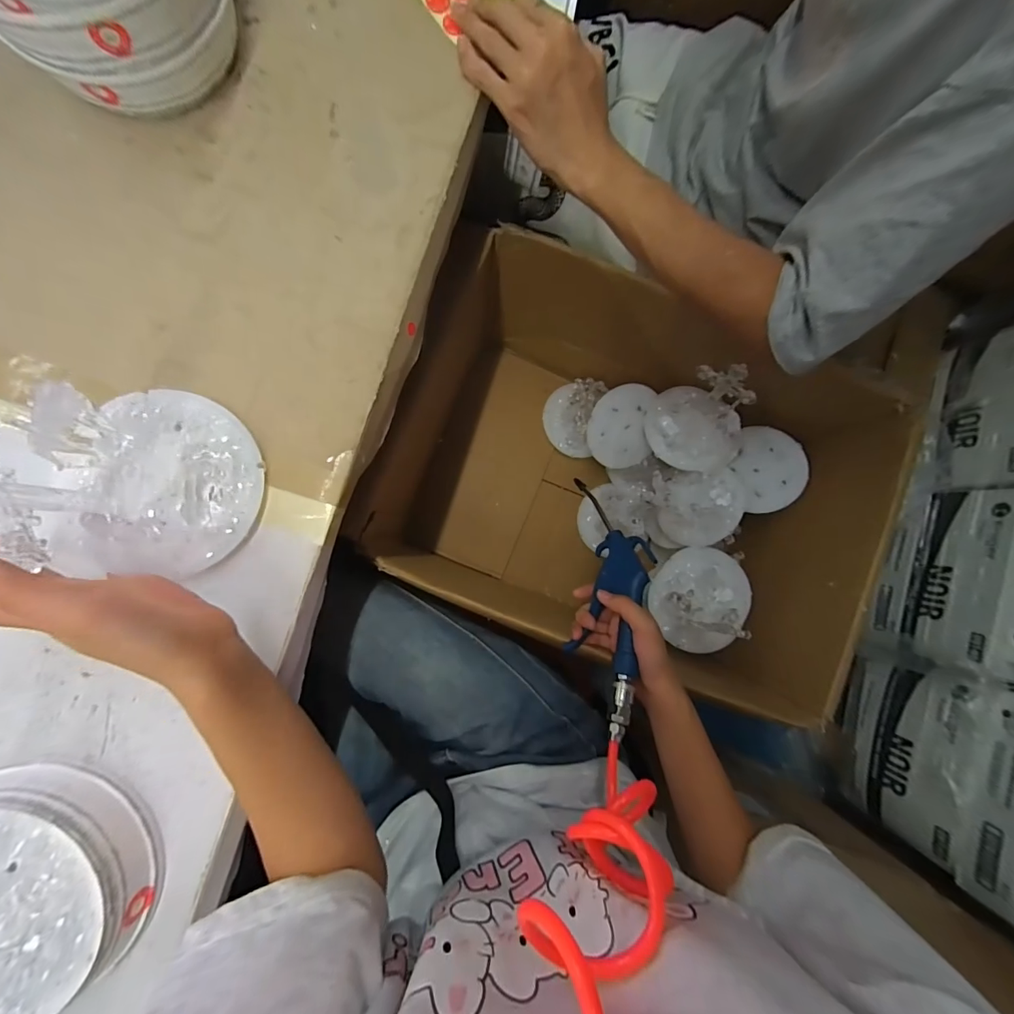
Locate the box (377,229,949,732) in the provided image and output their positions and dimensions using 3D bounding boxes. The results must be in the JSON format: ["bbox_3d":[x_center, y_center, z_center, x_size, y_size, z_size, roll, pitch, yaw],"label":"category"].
[{"bbox_3d":[0.166,-0.049,0.620,0.548,0.303,0.459,20,85,-6],"label":"box"}]

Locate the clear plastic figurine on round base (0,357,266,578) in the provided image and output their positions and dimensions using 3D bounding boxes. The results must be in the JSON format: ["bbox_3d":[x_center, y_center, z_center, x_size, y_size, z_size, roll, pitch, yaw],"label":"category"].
[{"bbox_3d":[-0.229,-0.013,0.251,0.115,0.110,0.131,21,85,-6],"label":"clear plastic figurine on round base"}]

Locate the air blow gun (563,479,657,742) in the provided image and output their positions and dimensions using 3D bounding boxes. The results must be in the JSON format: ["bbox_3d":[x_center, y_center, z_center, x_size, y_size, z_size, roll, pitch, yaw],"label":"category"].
[{"bbox_3d":[0.109,0.084,0.460,0.070,0.068,0.284,8,62,-7],"label":"air blow gun"}]

